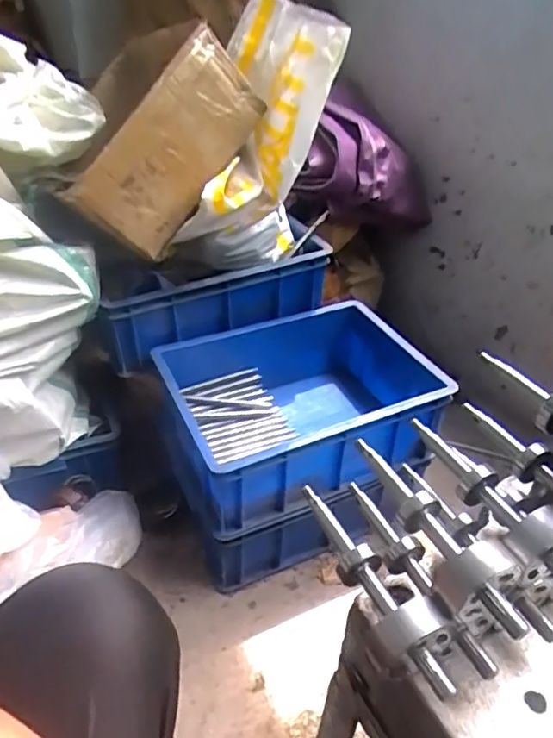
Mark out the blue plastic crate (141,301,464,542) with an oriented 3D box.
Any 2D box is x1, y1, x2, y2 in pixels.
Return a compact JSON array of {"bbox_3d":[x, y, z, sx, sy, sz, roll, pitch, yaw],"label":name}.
[{"bbox_3d":[0.046,0.062,0.944,0.427,0.162,0.287,-14,41,-20],"label":"blue plastic crate"}]

